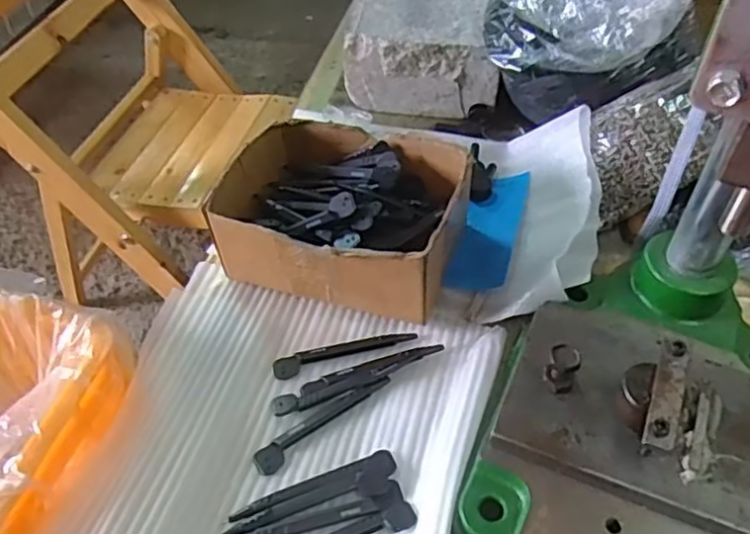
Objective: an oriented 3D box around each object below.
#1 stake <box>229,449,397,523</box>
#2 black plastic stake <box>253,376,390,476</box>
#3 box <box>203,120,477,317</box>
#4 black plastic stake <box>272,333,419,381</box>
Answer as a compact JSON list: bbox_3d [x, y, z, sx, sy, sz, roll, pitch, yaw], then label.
[{"bbox_3d":[-0.035,0.127,0.396,0.098,0.004,0.015,-15,49,-14],"label":"stake"},{"bbox_3d":[-0.033,0.096,0.429,0.097,0.006,0.017,-32,55,-26],"label":"black plastic stake"},{"bbox_3d":[-0.022,-0.038,0.500,0.162,0.072,0.127,14,49,12],"label":"box"},{"bbox_3d":[-0.021,0.056,0.466,0.097,0.005,0.018,-15,49,-14],"label":"black plastic stake"}]

